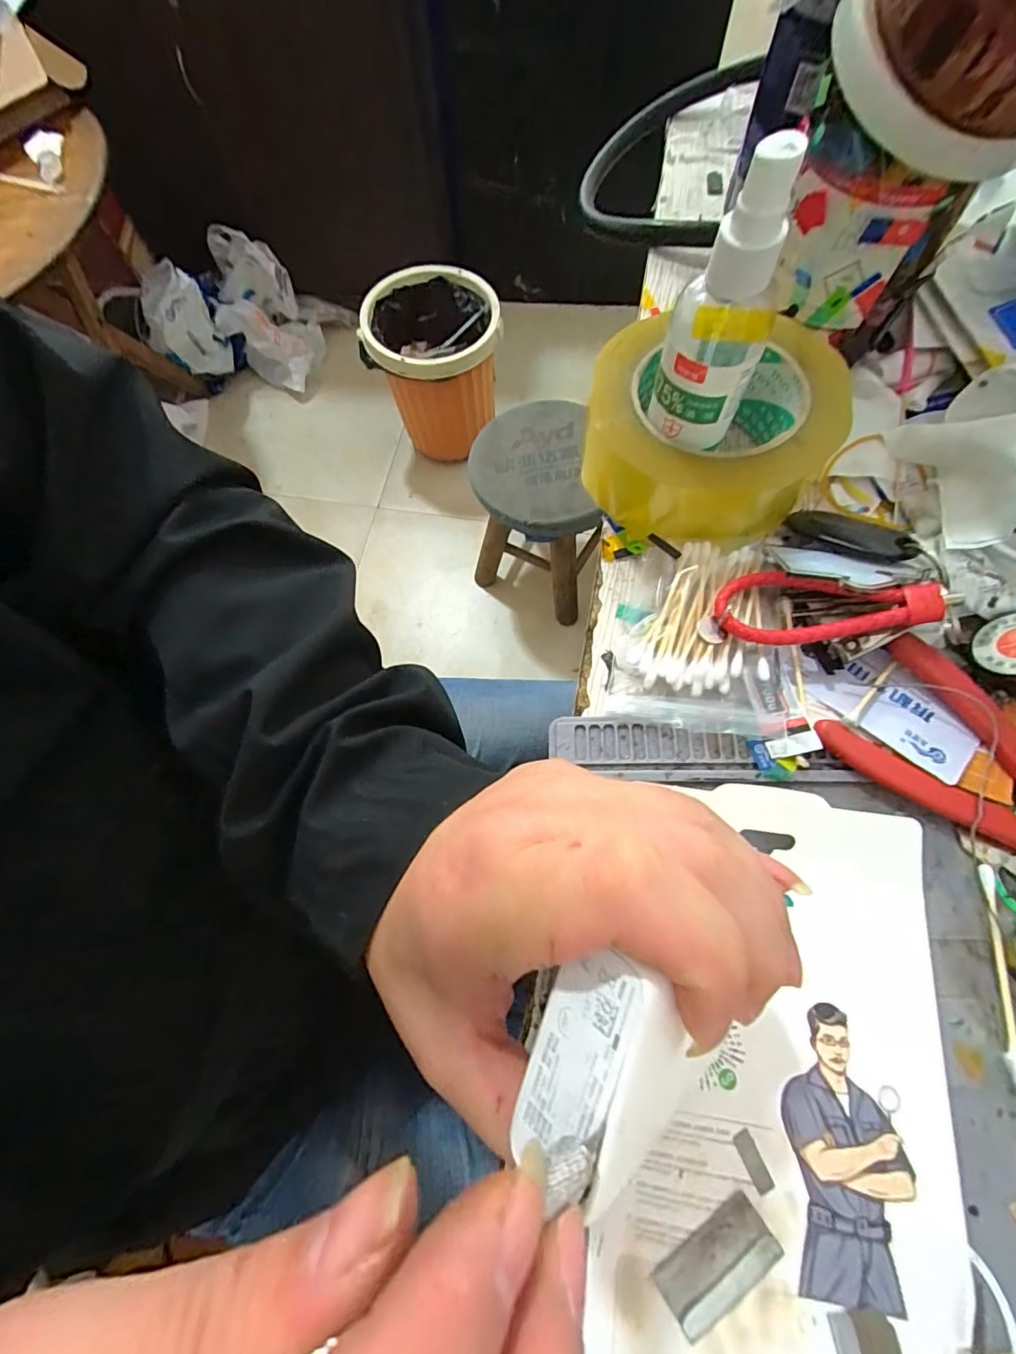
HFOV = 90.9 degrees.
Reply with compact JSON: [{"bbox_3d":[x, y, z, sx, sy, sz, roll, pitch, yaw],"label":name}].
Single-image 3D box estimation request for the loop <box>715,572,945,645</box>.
[{"bbox_3d":[0.143,-0.032,0.227,0.089,0.009,0.037,1,70,16],"label":"loop"}]

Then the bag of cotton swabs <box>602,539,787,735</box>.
[{"bbox_3d":[0.095,-0.020,0.242,0.077,0.015,0.096,12,72,7],"label":"bag of cotton swabs"}]

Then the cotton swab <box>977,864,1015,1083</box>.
[{"bbox_3d":[0.189,0.110,0.190,0.009,0.005,0.072,7,71,3],"label":"cotton swab"}]

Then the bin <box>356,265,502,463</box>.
[{"bbox_3d":[-0.151,-0.678,1.108,0.271,0.268,0.280,-3,71,2],"label":"bin"}]

